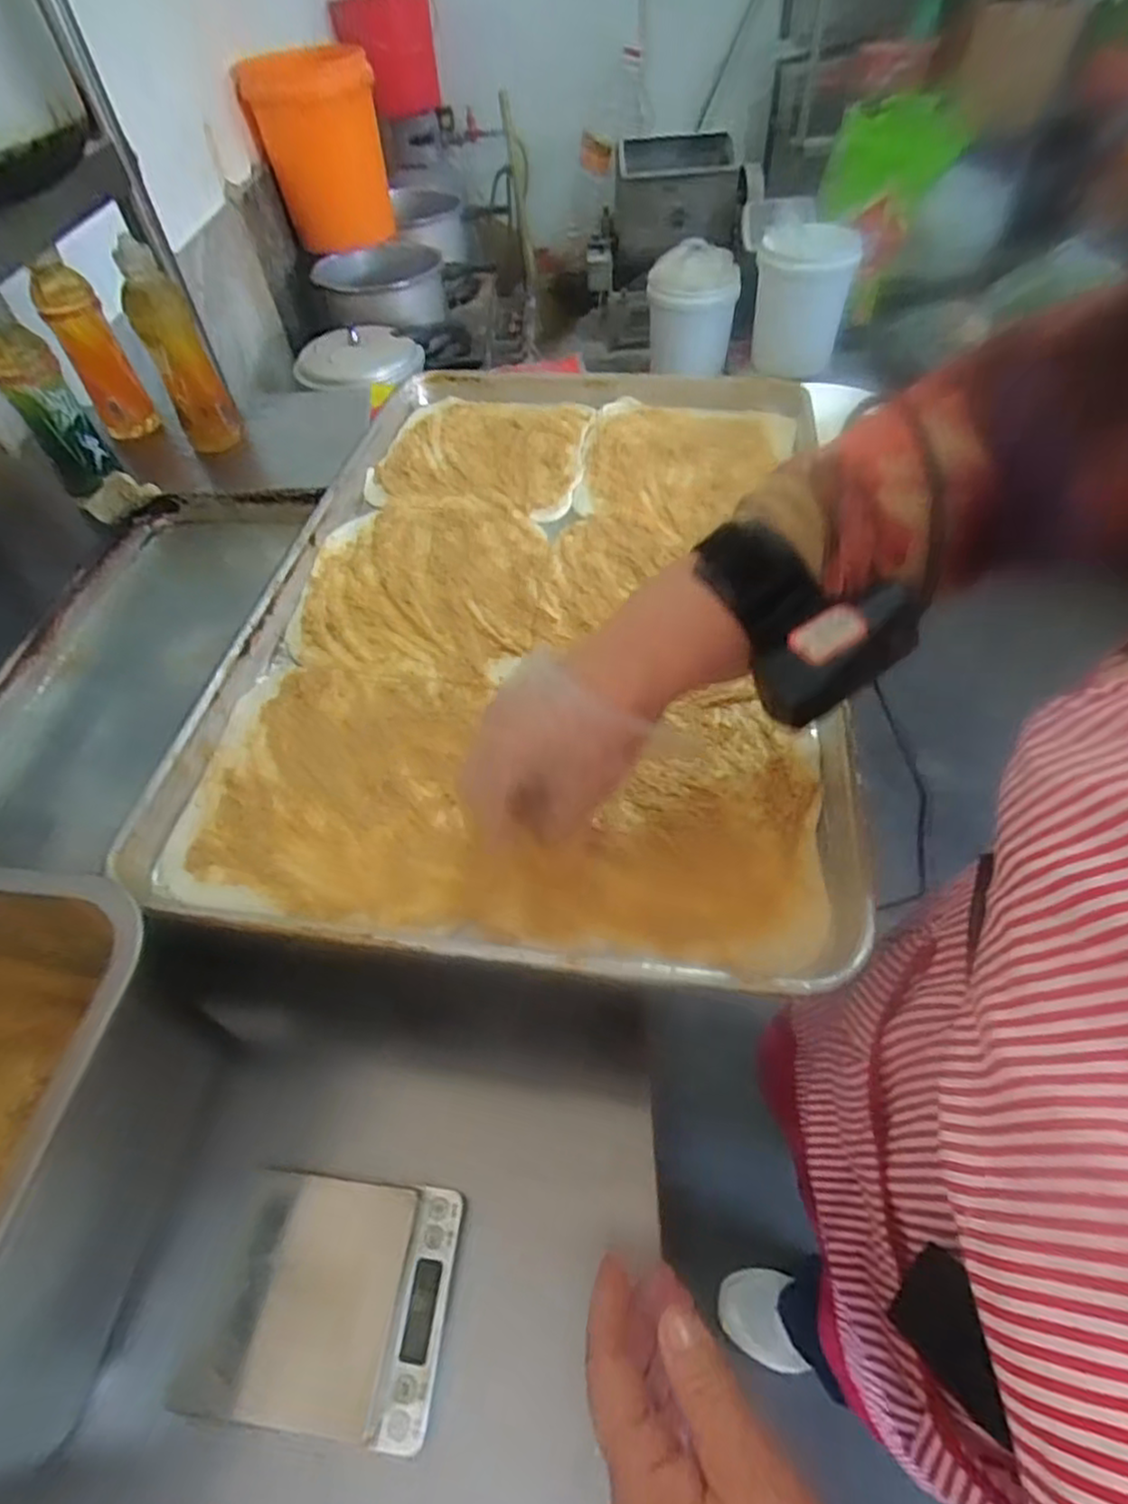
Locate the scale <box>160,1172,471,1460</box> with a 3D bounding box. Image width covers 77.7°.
[{"bbox_3d":[-0.121,0.276,0.356,0.123,0.019,0.100,4,52,7],"label":"scale"}]

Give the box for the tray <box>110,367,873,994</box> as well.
[{"bbox_3d":[-0.009,-0.136,0.531,0.402,0.032,0.607,5,52,8],"label":"tray"}]

